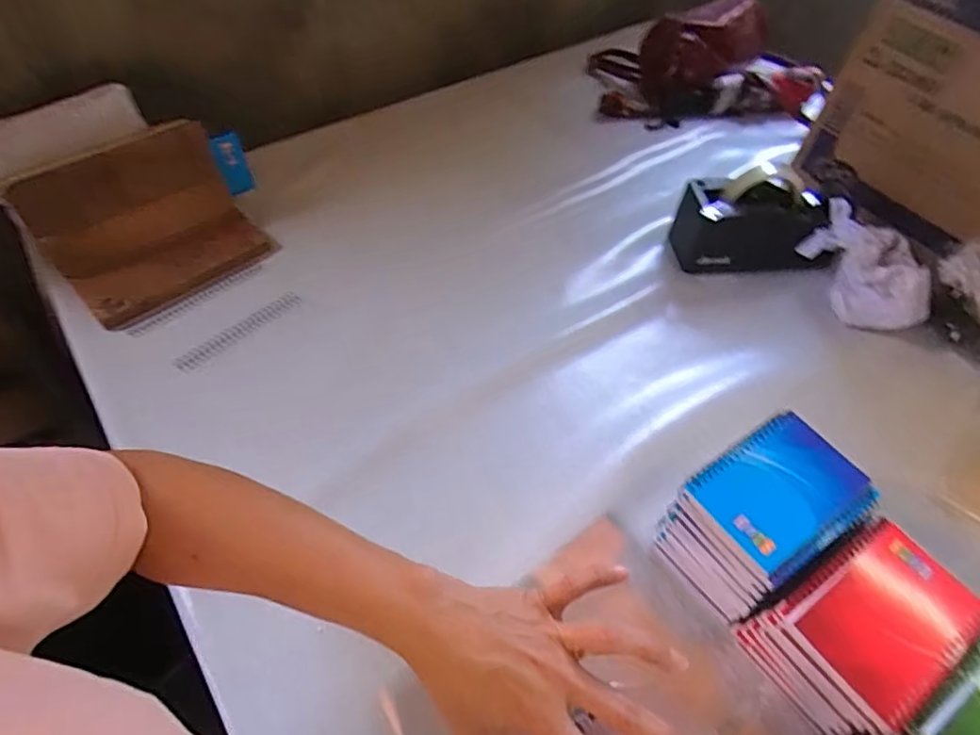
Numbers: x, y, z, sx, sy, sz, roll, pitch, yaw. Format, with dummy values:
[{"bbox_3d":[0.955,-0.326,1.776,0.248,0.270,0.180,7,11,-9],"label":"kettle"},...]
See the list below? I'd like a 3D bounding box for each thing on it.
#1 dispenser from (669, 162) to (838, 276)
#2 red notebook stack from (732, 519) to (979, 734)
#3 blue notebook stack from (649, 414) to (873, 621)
[{"bbox_3d":[0.333,-0.182,0.702,0.191,0.127,0.075,-1,53,-3],"label":"dispenser"},{"bbox_3d":[0.285,0.195,0.438,0.136,0.081,0.096,-29,60,-22],"label":"red notebook stack"},{"bbox_3d":[0.224,0.125,0.477,0.144,0.094,0.099,-30,60,-22],"label":"blue notebook stack"}]

